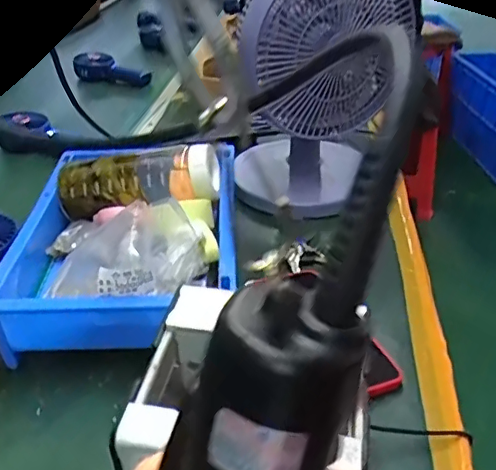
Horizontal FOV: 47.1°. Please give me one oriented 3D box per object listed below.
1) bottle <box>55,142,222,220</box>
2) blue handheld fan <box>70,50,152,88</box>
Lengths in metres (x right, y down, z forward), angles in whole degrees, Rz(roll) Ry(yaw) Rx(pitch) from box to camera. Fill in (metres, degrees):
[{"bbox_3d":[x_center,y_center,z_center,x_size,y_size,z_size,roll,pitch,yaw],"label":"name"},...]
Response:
[{"bbox_3d":[-0.118,-0.059,0.626,0.176,0.080,0.063,2,33,4],"label":"bottle"},{"bbox_3d":[-0.270,-0.324,1.132,0.158,0.058,0.069,12,35,16],"label":"blue handheld fan"}]

